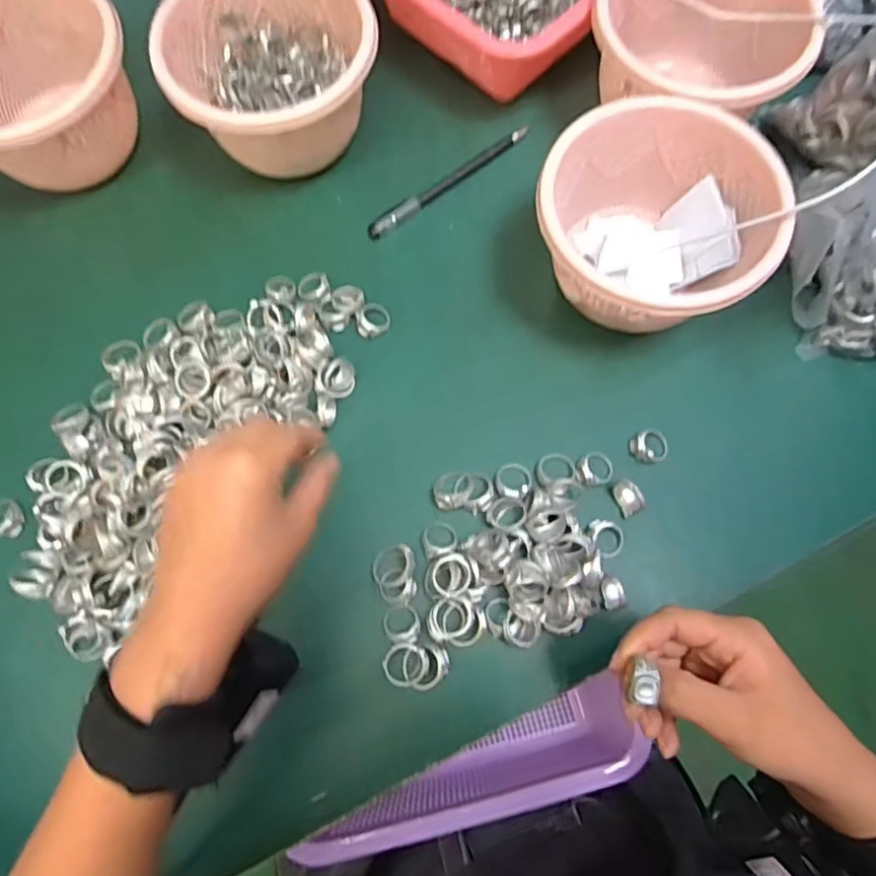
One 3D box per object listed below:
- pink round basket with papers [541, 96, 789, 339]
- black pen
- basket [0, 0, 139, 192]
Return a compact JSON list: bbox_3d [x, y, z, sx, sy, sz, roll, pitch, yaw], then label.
[{"bbox_3d":[0.135,-0.133,0.391,0.145,0.086,0.139,0,74,0],"label":"pink round basket with papers"},{"bbox_3d":[0.009,-0.199,0.456,0.151,0.009,0.012,-38,78,-10],"label":"black pen"},{"bbox_3d":[-0.289,-0.254,0.433,0.141,0.085,0.135,0,74,0],"label":"basket"}]

